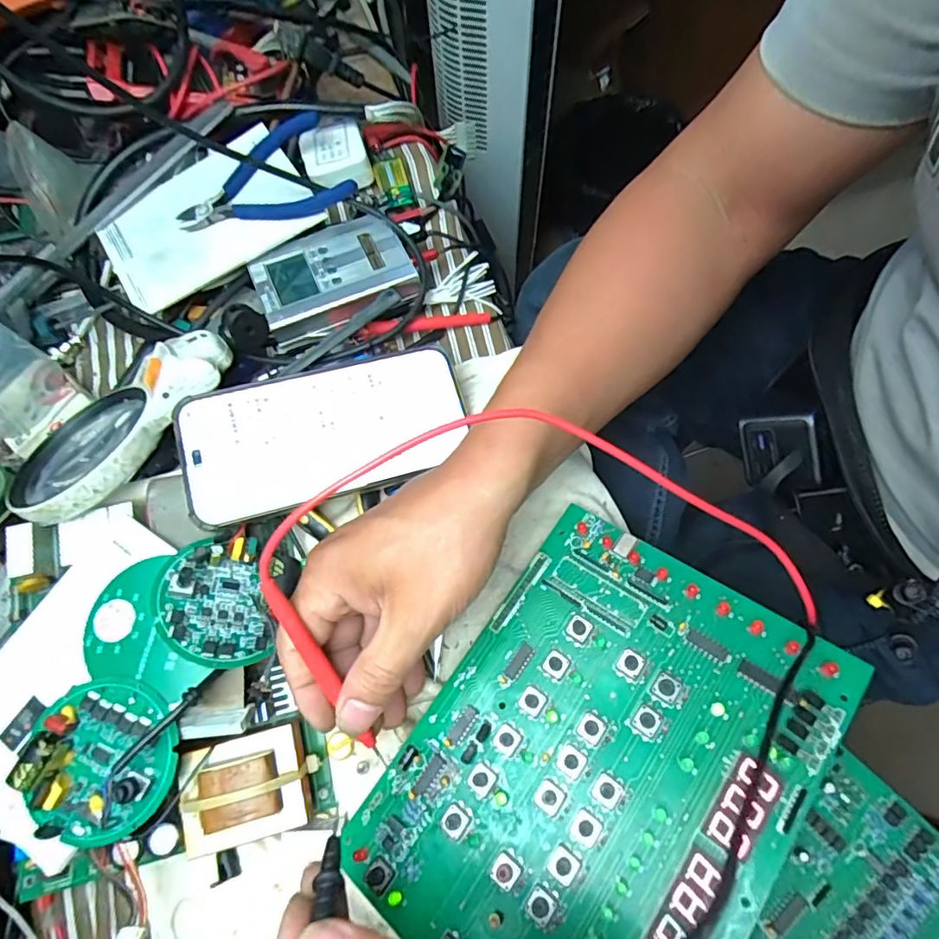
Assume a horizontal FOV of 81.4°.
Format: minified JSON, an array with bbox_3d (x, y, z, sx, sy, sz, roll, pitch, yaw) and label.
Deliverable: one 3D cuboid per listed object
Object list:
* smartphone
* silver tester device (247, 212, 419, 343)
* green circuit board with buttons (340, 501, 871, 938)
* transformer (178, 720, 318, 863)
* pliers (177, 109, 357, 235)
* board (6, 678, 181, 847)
[{"bbox_3d":[-0.083,-0.023,0.317,0.160,0.007,0.079,-17,79,-12],"label":"smartphone"},{"bbox_3d":[-0.093,-0.132,0.383,0.103,0.037,0.071,-25,73,-6],"label":"silver tester device"},{"bbox_3d":[0.057,0.133,0.255,0.155,0.009,0.213,32,74,29],"label":"green circuit board with buttons"},{"bbox_3d":[-0.111,0.161,0.280,0.059,0.035,0.050,-10,72,-1],"label":"transformer"},{"bbox_3d":[-0.145,-0.196,0.376,0.115,0.020,0.078,-27,73,-7],"label":"pliers"},{"bbox_3d":[-0.172,0.134,0.253,0.058,0.019,0.068,-31,73,-8],"label":"board"}]

